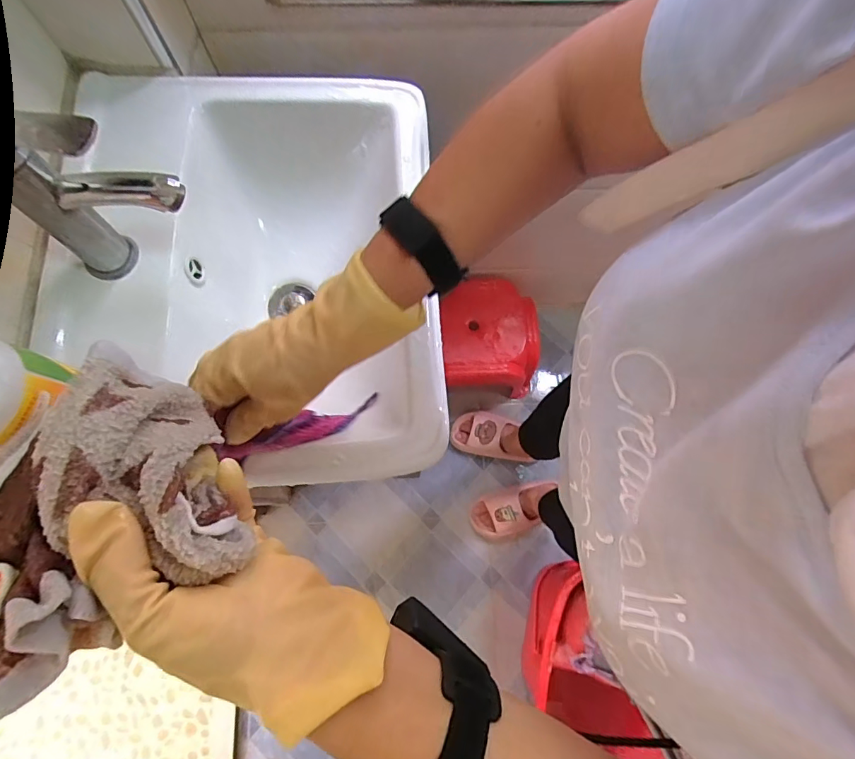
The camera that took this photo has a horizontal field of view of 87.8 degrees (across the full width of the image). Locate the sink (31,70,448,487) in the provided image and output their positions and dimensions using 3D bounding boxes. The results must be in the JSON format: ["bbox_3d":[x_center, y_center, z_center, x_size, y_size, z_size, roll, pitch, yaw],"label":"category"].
[{"bbox_3d":[-0.165,-0.112,0.478,0.340,0.142,0.437,-3,75,-2],"label":"sink"}]

